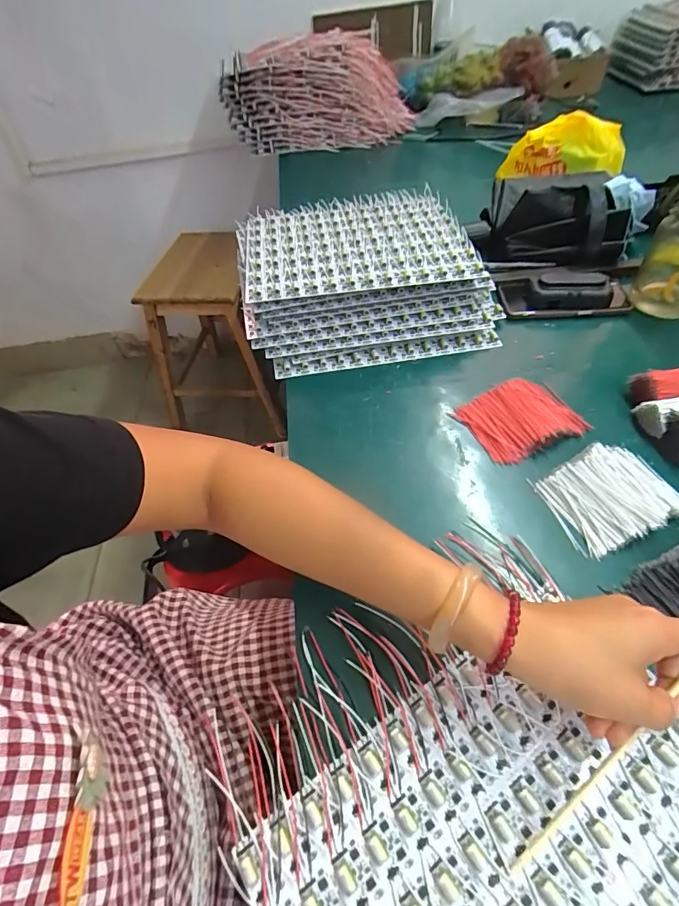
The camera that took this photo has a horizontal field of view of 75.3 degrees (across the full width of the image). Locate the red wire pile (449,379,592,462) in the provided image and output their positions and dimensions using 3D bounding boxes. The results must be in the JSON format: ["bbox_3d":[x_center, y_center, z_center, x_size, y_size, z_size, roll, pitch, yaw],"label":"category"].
[{"bbox_3d":[0.193,-0.041,0.473,0.108,0.022,0.090,-26,59,-8],"label":"red wire pile"}]

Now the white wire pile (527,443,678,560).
[{"bbox_3d":[0.249,0.035,0.399,0.112,0.019,0.088,-22,58,-5],"label":"white wire pile"}]

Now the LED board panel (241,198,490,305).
[{"bbox_3d":[0.017,-0.285,0.601,0.288,0.020,0.238,-9,51,-2],"label":"LED board panel"}]

